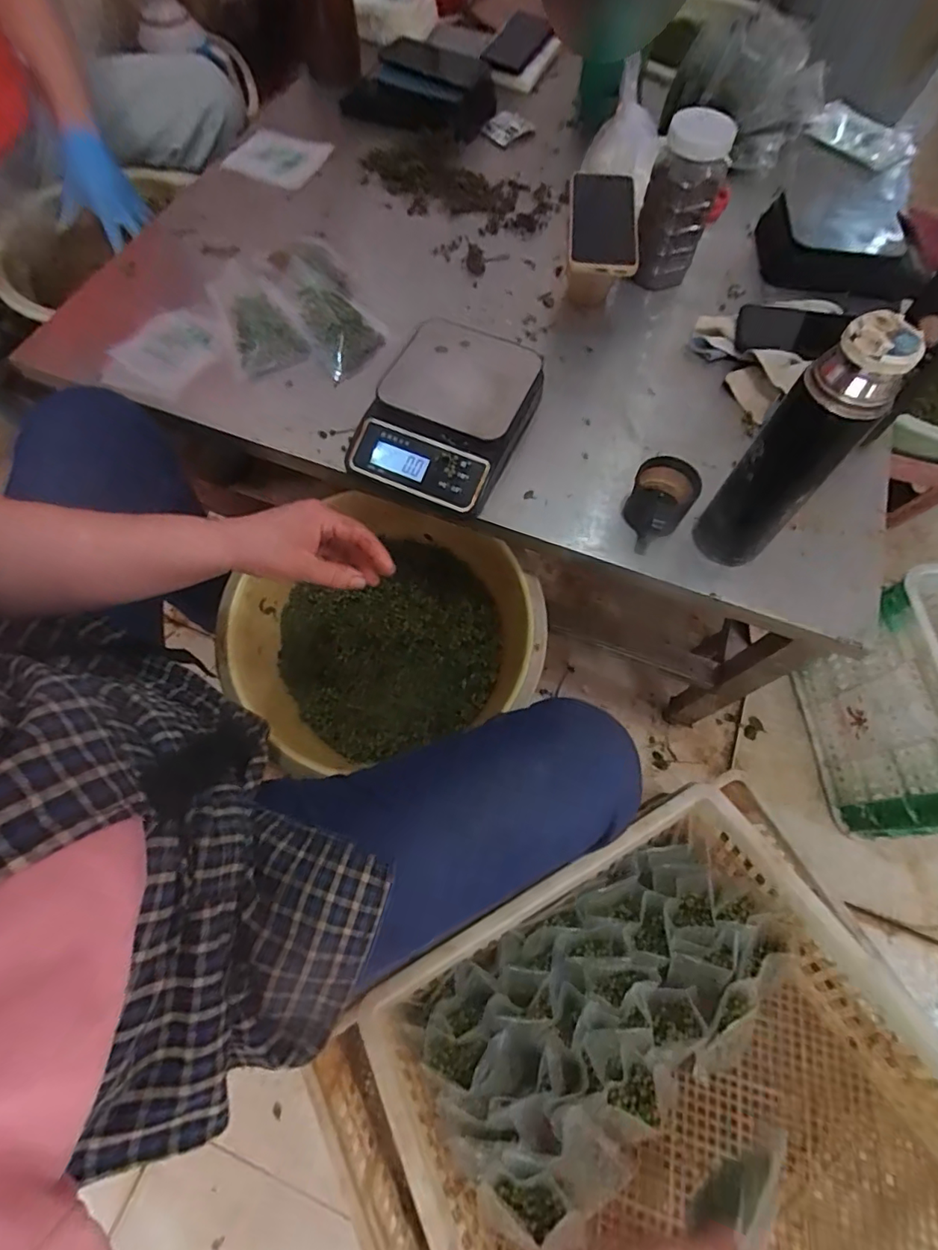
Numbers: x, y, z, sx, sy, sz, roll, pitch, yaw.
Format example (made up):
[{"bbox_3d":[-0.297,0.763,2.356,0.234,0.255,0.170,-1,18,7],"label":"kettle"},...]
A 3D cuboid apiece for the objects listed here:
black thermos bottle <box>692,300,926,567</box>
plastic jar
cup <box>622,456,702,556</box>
[{"bbox_3d":[0.266,-0.136,0.448,0.063,0.223,0.060,32,70,10],"label":"black thermos bottle"},{"bbox_3d":[0.254,-0.509,0.664,0.080,0.169,0.083,1,68,-2],"label":"plastic jar"},{"bbox_3d":[0.189,-0.121,0.547,0.060,0.051,0.083,33,70,11],"label":"cup"}]

